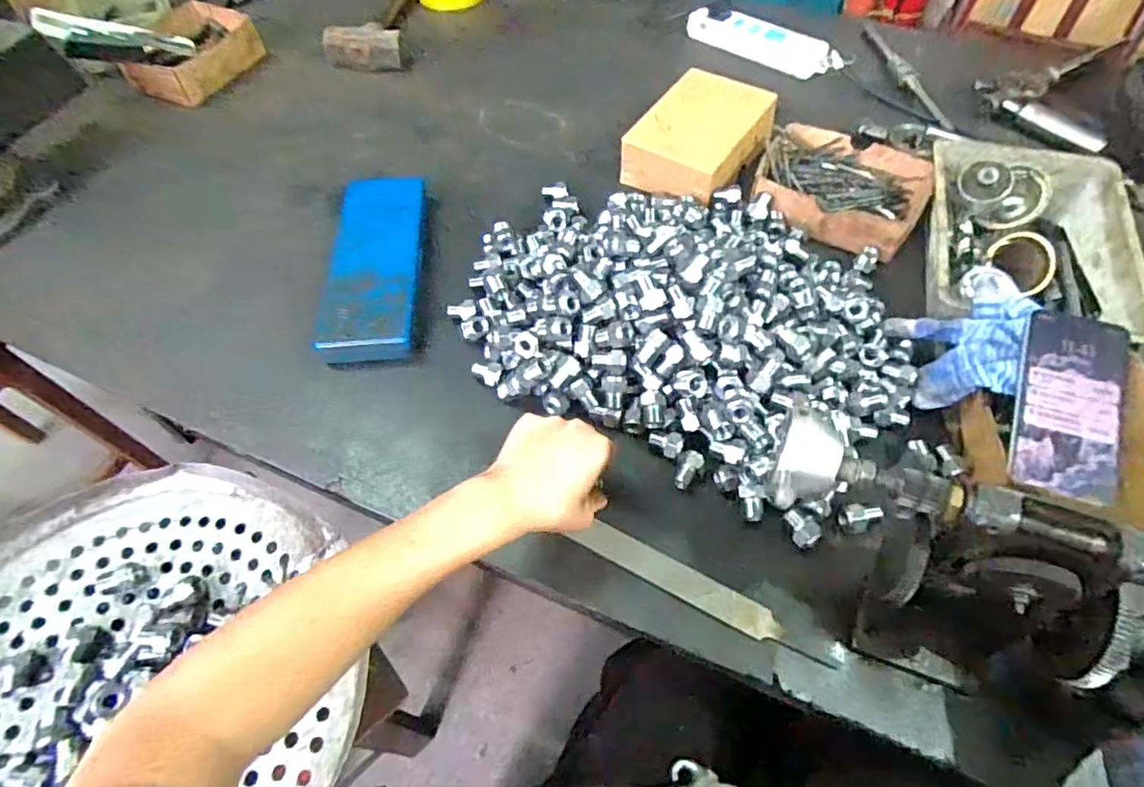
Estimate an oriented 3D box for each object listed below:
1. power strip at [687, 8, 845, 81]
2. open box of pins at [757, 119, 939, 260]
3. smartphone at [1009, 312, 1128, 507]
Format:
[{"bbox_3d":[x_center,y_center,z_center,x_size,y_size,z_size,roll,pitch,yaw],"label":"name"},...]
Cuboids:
[{"bbox_3d":[0.272,-0.504,0.856,0.231,0.032,0.051,27,61,18],"label":"power strip"},{"bbox_3d":[0.297,-0.228,0.662,0.170,0.046,0.141,25,60,17],"label":"open box of pins"},{"bbox_3d":[0.397,0.007,0.473,0.074,0.009,0.154,15,75,11],"label":"smartphone"}]

